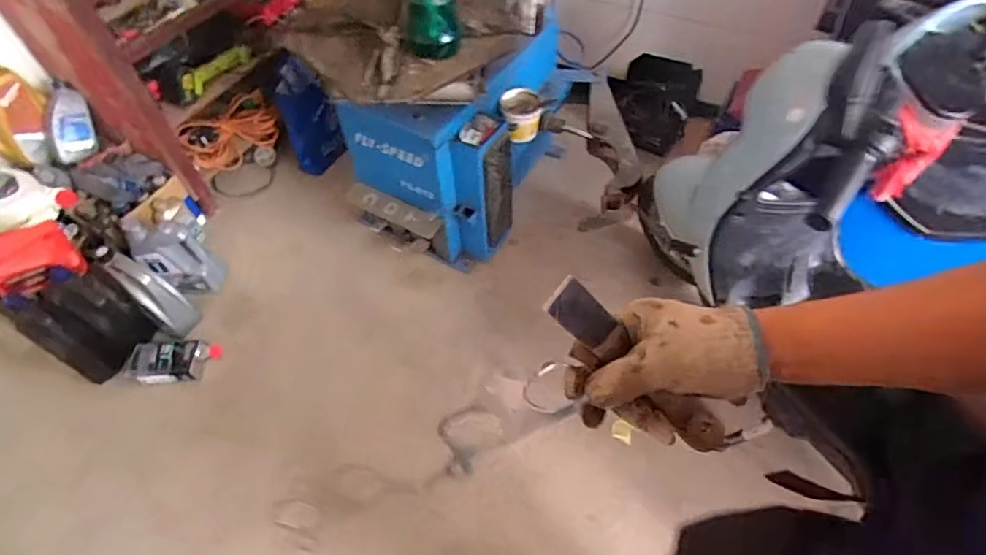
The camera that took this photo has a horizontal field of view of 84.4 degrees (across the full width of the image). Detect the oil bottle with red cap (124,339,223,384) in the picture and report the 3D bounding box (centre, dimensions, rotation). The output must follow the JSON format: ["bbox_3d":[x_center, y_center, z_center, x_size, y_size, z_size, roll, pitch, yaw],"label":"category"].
[{"bbox_3d":[-0.929,0.238,1.571,0.256,0.064,0.118,-8,55,-4],"label":"oil bottle with red cap"}]

